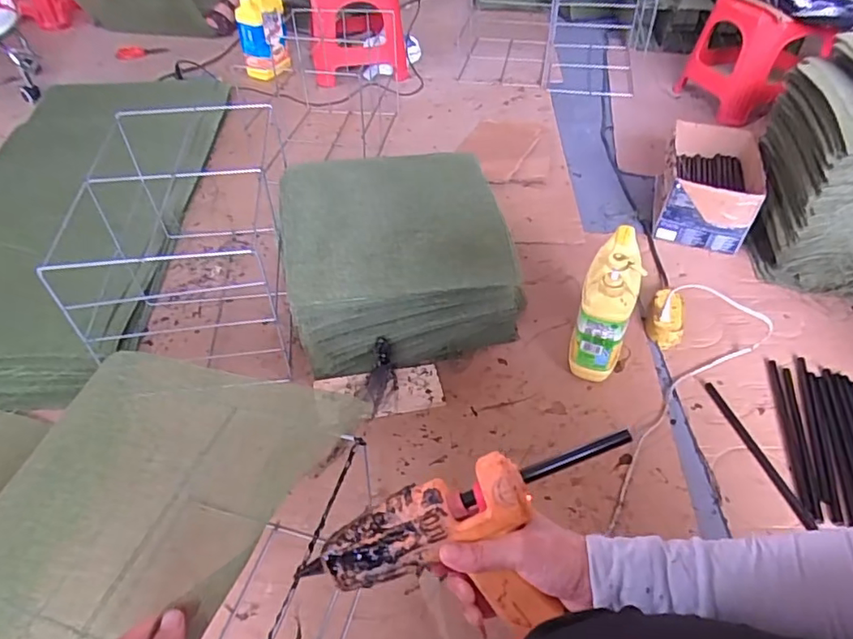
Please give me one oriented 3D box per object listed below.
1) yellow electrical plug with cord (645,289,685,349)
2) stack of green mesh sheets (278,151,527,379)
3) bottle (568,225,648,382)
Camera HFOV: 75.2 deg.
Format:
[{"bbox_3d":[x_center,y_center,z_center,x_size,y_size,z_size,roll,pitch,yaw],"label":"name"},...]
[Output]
[{"bbox_3d":[0.418,-0.004,0.965,0.060,0.055,0.101,18,49,17],"label":"yellow electrical plug with cord"},{"bbox_3d":[-0.041,-0.099,0.938,0.359,0.221,0.299,-8,47,-7],"label":"stack of green mesh sheets"},{"bbox_3d":[0.275,-0.023,0.855,0.072,0.243,0.134,14,48,13],"label":"bottle"}]

